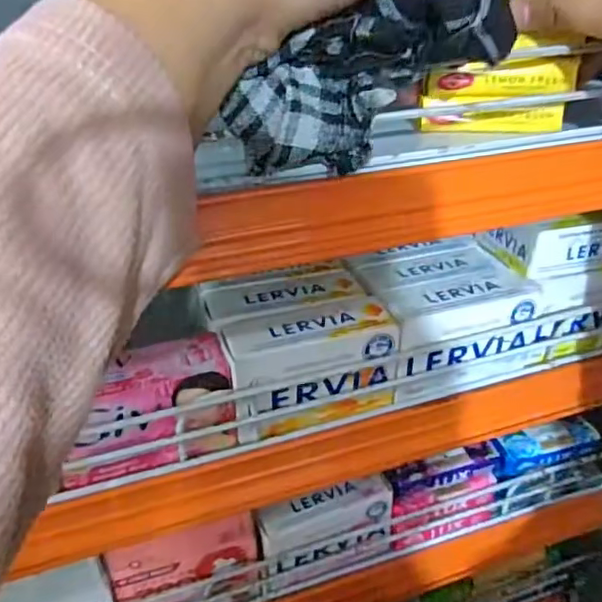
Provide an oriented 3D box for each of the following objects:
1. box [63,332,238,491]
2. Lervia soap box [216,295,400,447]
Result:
[{"bbox_3d":[-0.082,0.057,0.314,0.088,0.055,0.036,-13,34,-18],"label":"box"},{"bbox_3d":[0.007,0.038,0.335,0.093,0.062,0.028,-10,34,-15],"label":"Lervia soap box"}]

